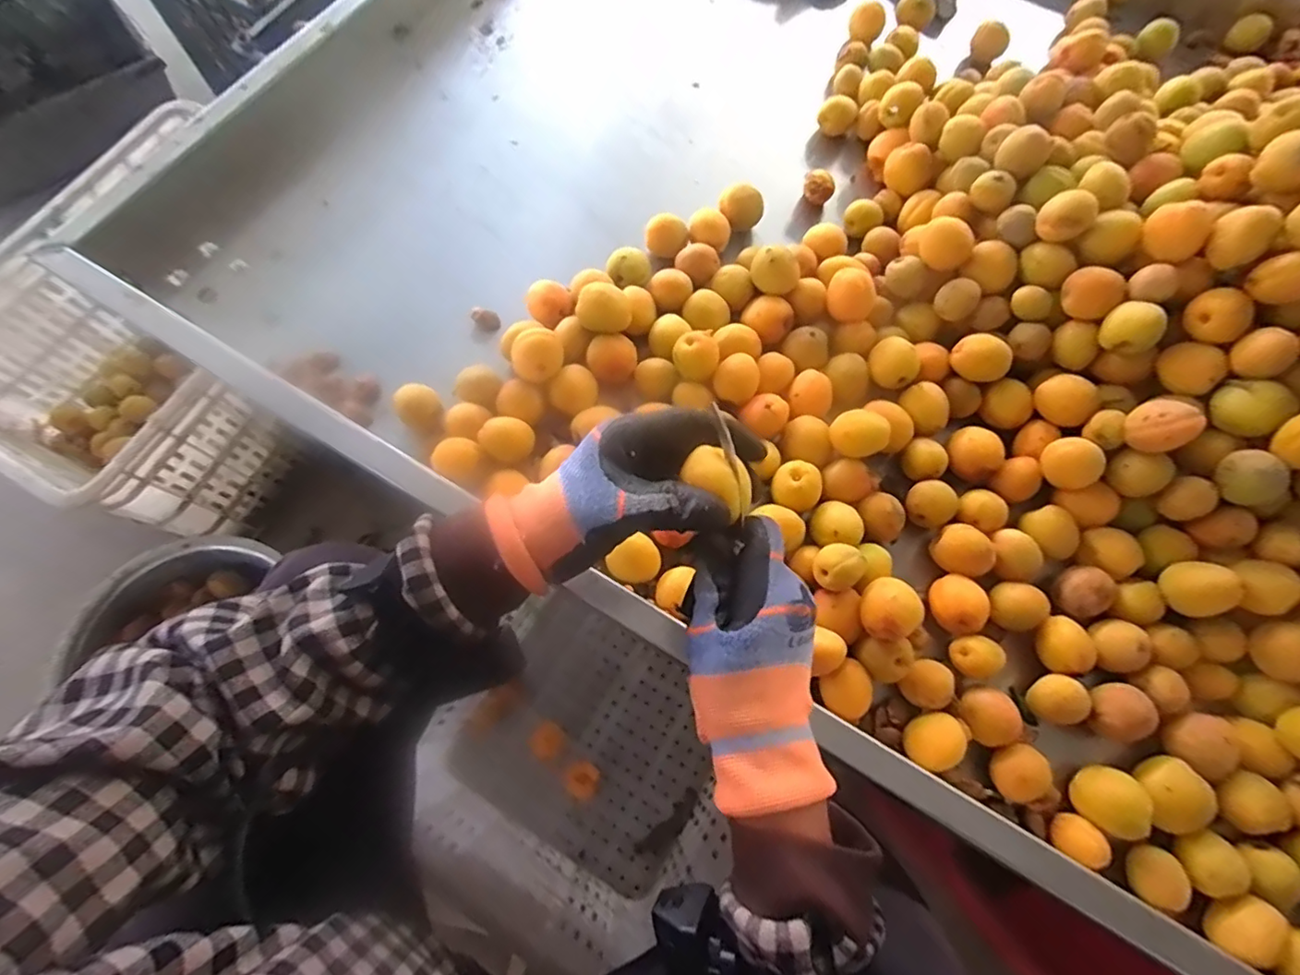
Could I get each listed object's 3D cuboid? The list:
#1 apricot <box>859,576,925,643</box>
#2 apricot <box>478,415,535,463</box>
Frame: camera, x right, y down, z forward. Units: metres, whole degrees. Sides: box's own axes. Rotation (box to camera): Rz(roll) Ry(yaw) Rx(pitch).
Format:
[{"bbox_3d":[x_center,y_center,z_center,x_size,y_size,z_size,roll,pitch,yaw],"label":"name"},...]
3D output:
[{"bbox_3d":[0.174,0.093,0.425,0.035,0.038,0.046,-29,74,-11],"label":"apricot"},{"bbox_3d":[-0.120,-0.040,0.490,0.039,0.034,0.037,0,71,-1],"label":"apricot"}]

